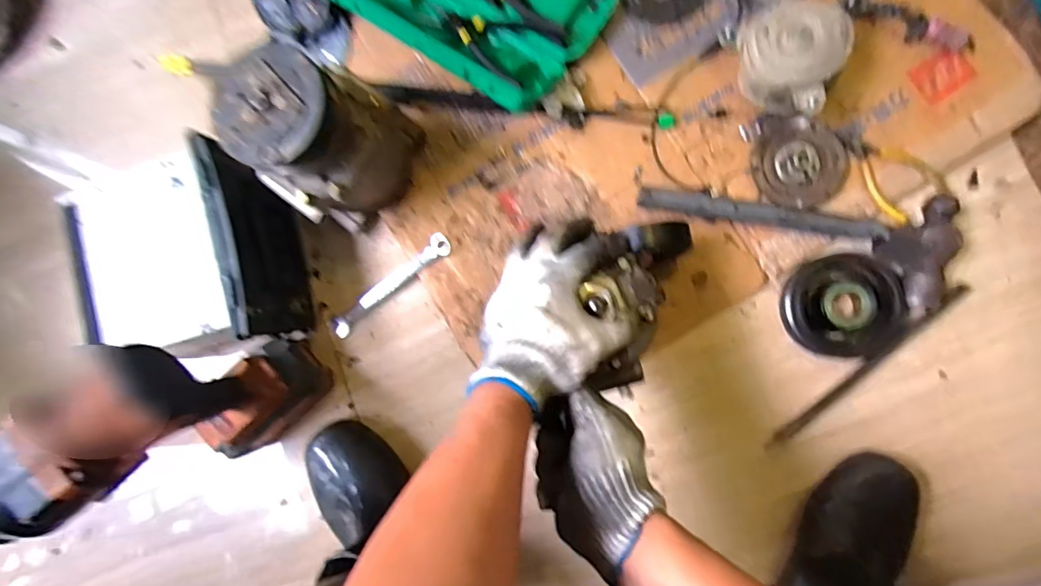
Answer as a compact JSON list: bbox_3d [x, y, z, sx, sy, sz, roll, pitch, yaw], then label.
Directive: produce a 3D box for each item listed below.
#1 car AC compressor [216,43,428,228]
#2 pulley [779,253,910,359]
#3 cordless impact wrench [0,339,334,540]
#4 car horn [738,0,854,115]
[{"bbox_3d":[-0.181,-0.149,0.534,0.133,0.196,0.116,-29,85,2],"label":"car AC compressor"},{"bbox_3d":[0.346,0.014,0.559,0.114,0.023,0.107,0,86,4],"label":"pulley"},{"bbox_3d":[-0.312,0.117,0.478,0.171,0.290,0.093,-28,85,2],"label":"cordless impact wrench"},{"bbox_3d":[0.291,-0.250,0.558,0.101,0.079,0.115,-39,84,1],"label":"car horn"}]

